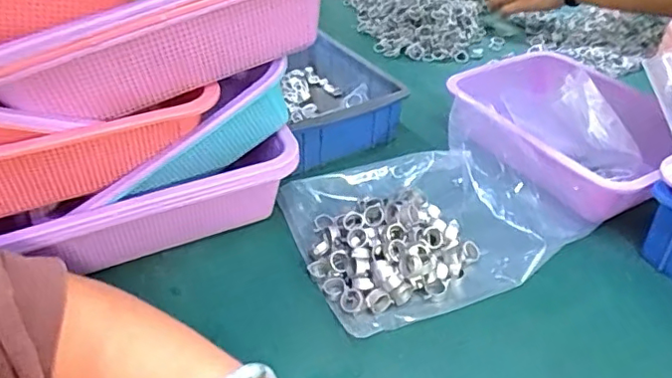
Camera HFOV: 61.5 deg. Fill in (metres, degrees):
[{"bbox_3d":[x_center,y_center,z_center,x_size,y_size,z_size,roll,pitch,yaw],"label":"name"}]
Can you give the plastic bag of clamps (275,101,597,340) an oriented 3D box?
[{"bbox_3d":[0.096,0.020,0.579,0.273,0.054,0.214,-16,41,-20],"label":"plastic bag of clamps"}]

